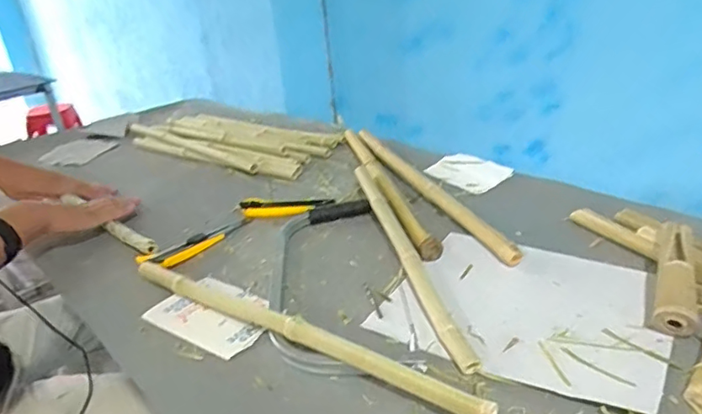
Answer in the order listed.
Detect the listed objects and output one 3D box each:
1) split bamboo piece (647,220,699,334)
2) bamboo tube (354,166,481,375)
[{"bbox_3d":[0.337,0.073,0.557,0.037,0.045,0.149,10,30,28],"label":"split bamboo piece"},{"bbox_3d":[0.061,0.045,0.664,0.024,0.026,0.421,-10,26,-9],"label":"bamboo tube"}]

